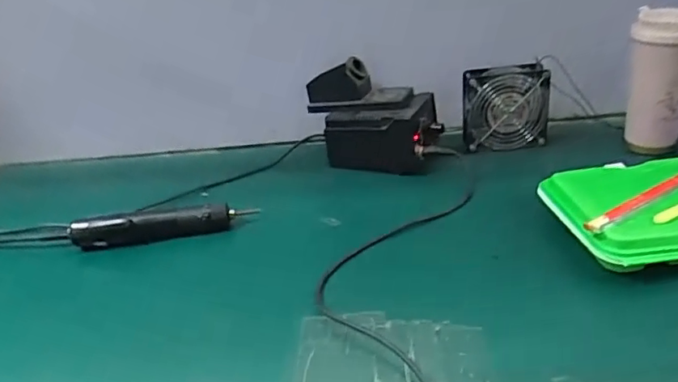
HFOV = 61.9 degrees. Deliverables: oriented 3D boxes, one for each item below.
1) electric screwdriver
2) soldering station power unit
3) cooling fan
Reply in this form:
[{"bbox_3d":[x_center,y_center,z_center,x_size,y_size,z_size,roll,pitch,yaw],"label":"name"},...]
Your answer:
[{"bbox_3d":[-0.227,0.041,0.727,0.227,0.033,0.029,-9,29,-4],"label":"electric screwdriver"},{"bbox_3d":[0.048,-0.107,0.846,0.197,0.135,0.089,2,30,16],"label":"soldering station power unit"},{"bbox_3d":[0.248,-0.118,0.836,0.124,0.127,0.029,-4,29,4],"label":"cooling fan"}]

